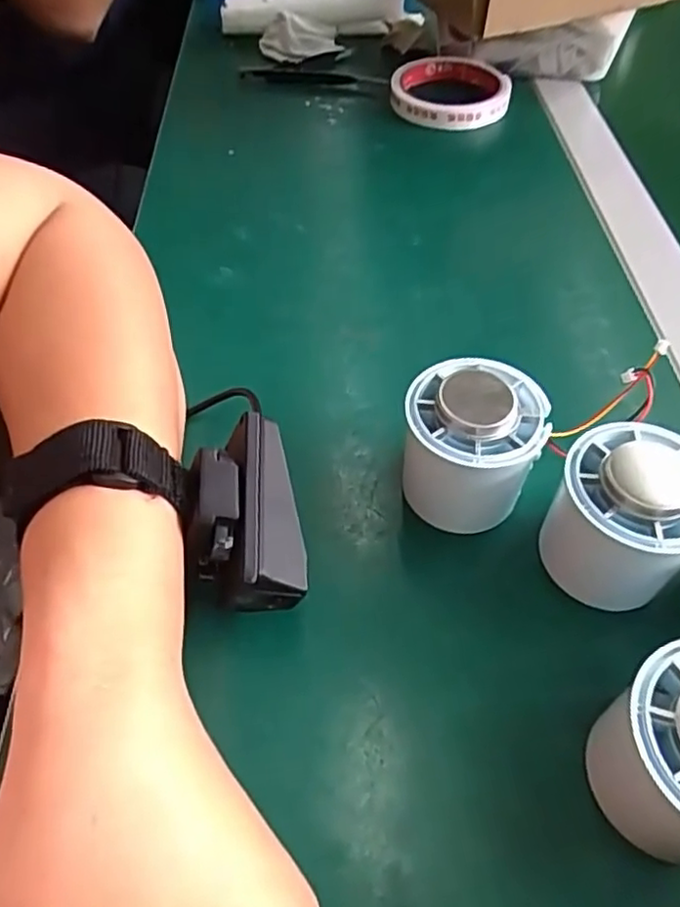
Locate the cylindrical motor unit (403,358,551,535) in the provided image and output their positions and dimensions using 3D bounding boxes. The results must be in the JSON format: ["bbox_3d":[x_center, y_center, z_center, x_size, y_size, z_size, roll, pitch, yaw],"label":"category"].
[{"bbox_3d":[0.053,-0.004,0.265,0.052,0.058,0.048,0,53,0],"label":"cylindrical motor unit"}]

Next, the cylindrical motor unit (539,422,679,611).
[{"bbox_3d":[0.107,0.026,0.245,0.051,0.055,0.056,0,53,0],"label":"cylindrical motor unit"}]

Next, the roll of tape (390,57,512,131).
[{"bbox_3d":[0.087,-0.287,0.517,0.091,0.020,0.089,0,53,0],"label":"roll of tape"}]

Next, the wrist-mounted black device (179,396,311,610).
[{"bbox_3d":[-0.035,0.018,0.239,0.038,0.035,0.070,-7,53,-5],"label":"wrist-mounted black device"}]

